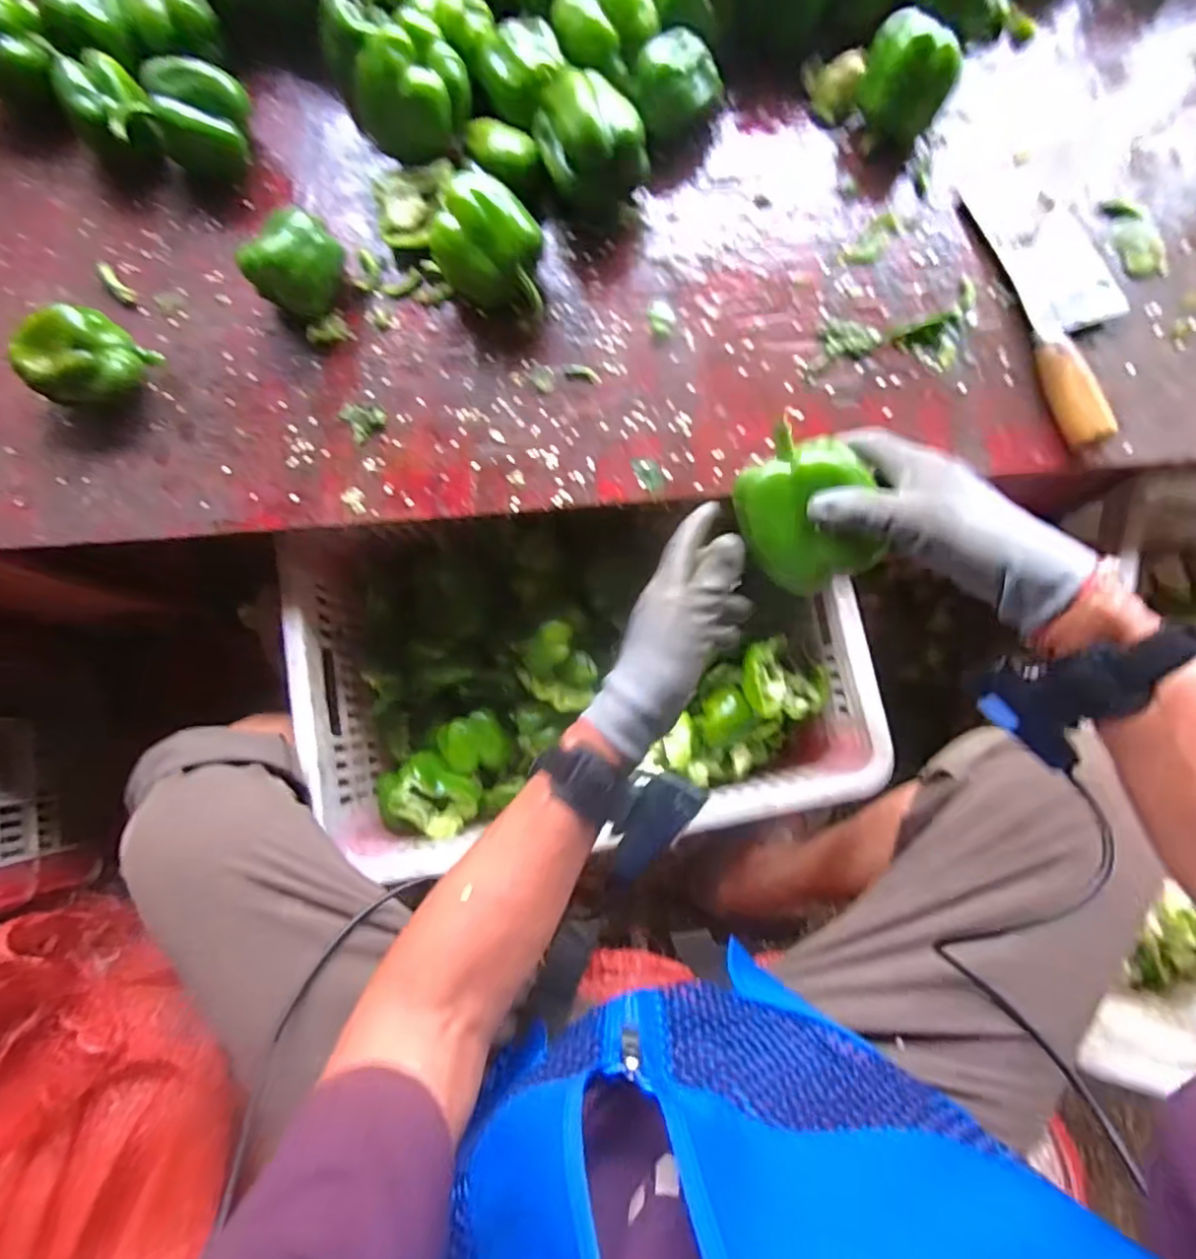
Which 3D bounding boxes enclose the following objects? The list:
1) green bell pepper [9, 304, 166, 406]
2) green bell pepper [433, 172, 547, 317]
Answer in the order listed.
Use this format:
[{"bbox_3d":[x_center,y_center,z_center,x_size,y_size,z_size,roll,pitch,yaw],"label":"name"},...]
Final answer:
[{"bbox_3d":[-0.431,-0.225,0.514,0.074,0.064,0.081,32,85,6],"label":"green bell pepper"},{"bbox_3d":[-0.088,-0.300,0.496,0.084,0.081,0.072,1,83,2],"label":"green bell pepper"}]

